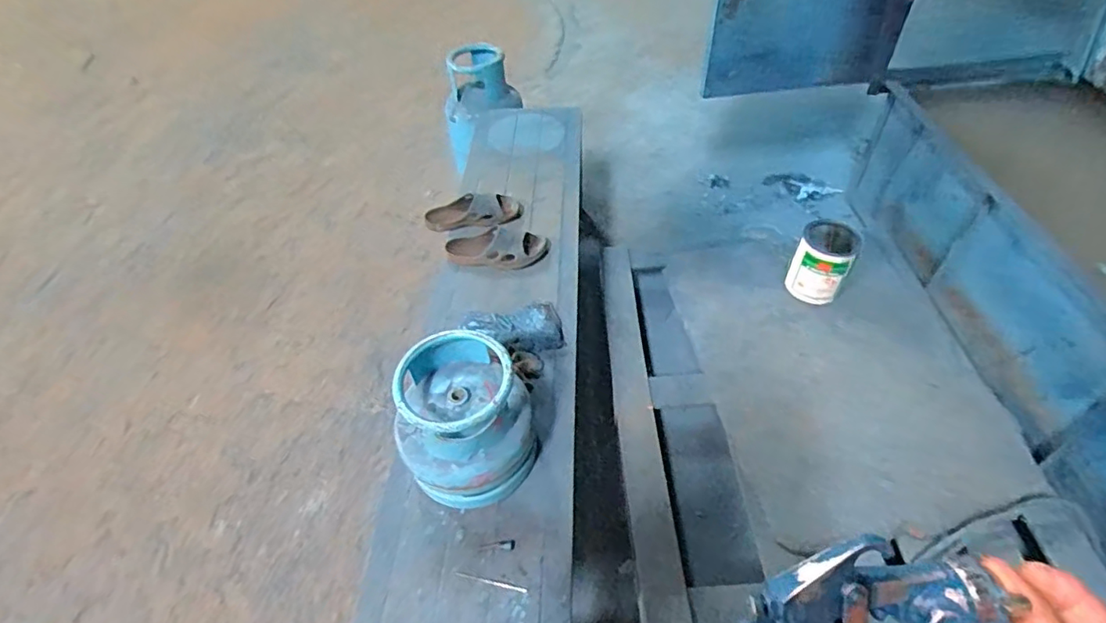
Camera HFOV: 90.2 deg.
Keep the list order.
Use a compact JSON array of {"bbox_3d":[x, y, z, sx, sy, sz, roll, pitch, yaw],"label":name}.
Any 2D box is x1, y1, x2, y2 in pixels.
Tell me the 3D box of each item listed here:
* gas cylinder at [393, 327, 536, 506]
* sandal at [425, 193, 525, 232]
[{"bbox_3d":[-0.167,0.200,1.007,0.223,0.252,0.224,-25,52,-17],"label":"gas cylinder"},{"bbox_3d":[-0.220,-0.264,1.557,0.276,0.071,0.115,-10,49,-4],"label":"sandal"}]

